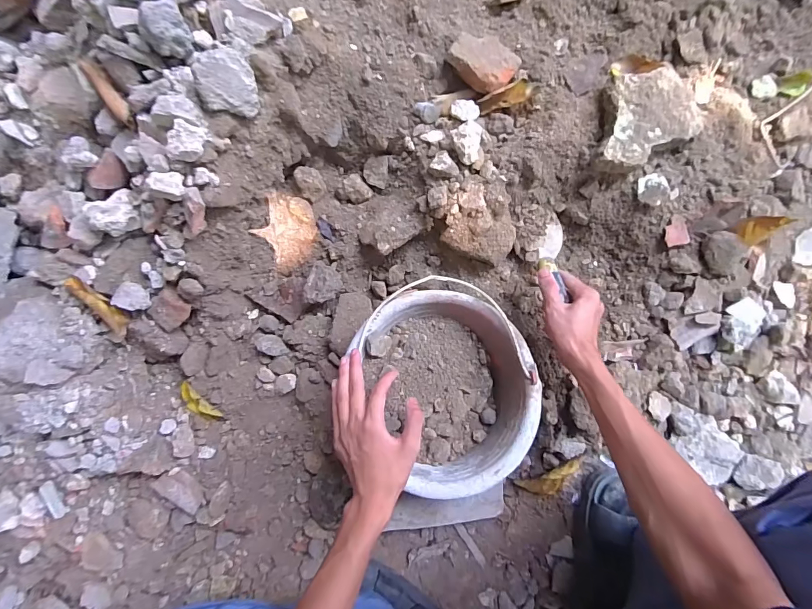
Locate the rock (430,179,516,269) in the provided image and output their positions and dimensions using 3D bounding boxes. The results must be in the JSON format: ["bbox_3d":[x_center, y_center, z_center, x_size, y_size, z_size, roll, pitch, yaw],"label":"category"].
[{"bbox_3d":[0.100,-0.120,0.586,0.132,0.060,0.108,2,86,5],"label":"rock"}]

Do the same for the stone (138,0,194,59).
[{"bbox_3d":[-0.267,-0.305,0.441,0.052,0.046,0.036,-35,84,1],"label":"stone"}]

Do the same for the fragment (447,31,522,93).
[{"bbox_3d":[0.115,-0.363,0.591,0.093,0.027,0.087,38,65,-7],"label":"fragment"}]

